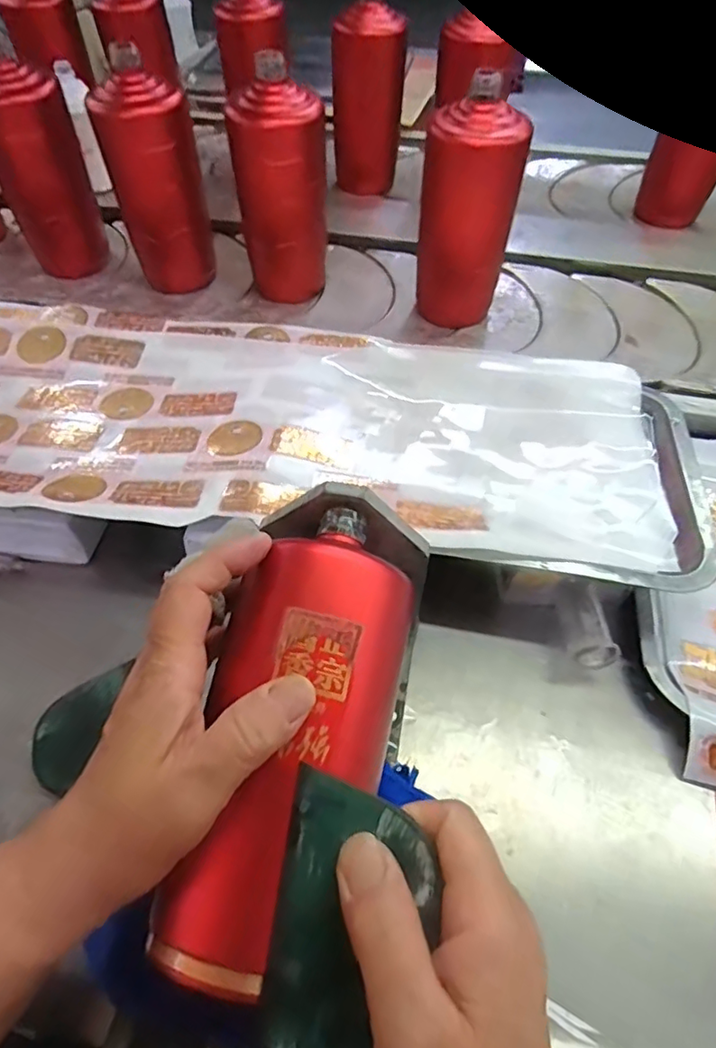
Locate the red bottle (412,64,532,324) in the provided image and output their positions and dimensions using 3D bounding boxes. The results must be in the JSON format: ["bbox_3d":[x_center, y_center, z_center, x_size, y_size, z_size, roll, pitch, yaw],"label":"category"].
[{"bbox_3d":[0.094,-0.271,0.511,0.066,0.191,0.060,34,62,21],"label":"red bottle"}]

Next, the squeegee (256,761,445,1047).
[{"bbox_3d":[-0.002,0.140,0.197,0.055,0.004,0.093,7,71,7],"label":"squeegee"}]

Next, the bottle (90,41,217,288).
[{"bbox_3d":[-0.187,-0.313,0.537,0.068,0.179,0.058,8,54,5],"label":"bottle"}]

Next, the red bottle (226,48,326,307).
[{"bbox_3d":[-0.067,-0.301,0.526,0.057,0.190,0.063,37,63,23],"label":"red bottle"}]

